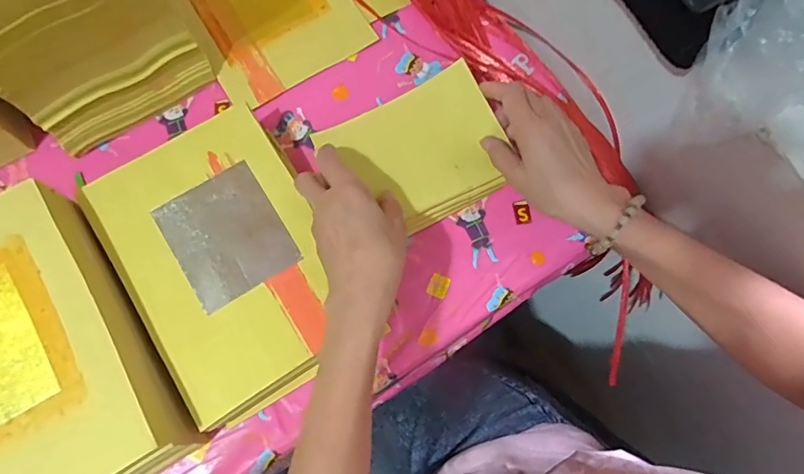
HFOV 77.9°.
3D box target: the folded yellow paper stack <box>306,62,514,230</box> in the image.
[{"bbox_3d":[0.018,-0.077,0.458,0.147,0.029,0.121,-26,78,-8],"label":"folded yellow paper stack"}]

